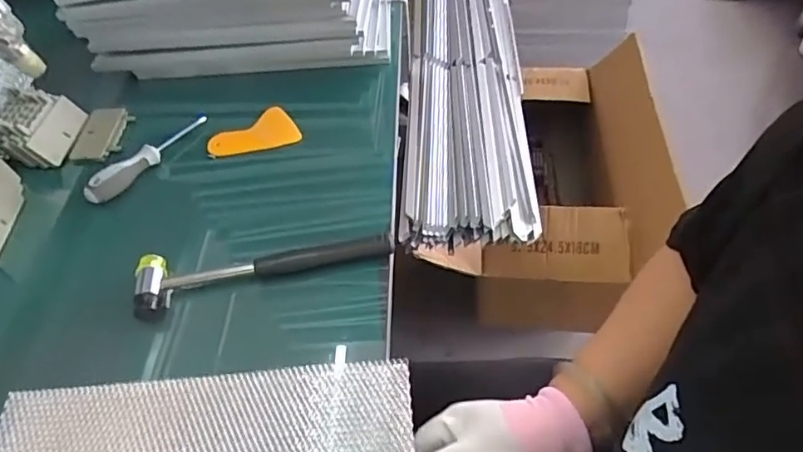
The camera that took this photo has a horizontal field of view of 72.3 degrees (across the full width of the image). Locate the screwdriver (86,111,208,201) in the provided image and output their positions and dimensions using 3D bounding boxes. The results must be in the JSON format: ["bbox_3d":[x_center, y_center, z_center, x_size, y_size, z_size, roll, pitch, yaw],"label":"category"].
[{"bbox_3d":[-0.289,-0.084,0.629,0.022,0.032,0.162,25,59,22],"label":"screwdriver"}]

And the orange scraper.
[{"bbox_3d":[-0.178,-0.115,0.660,0.107,0.008,0.062,-12,53,-4],"label":"orange scraper"}]

